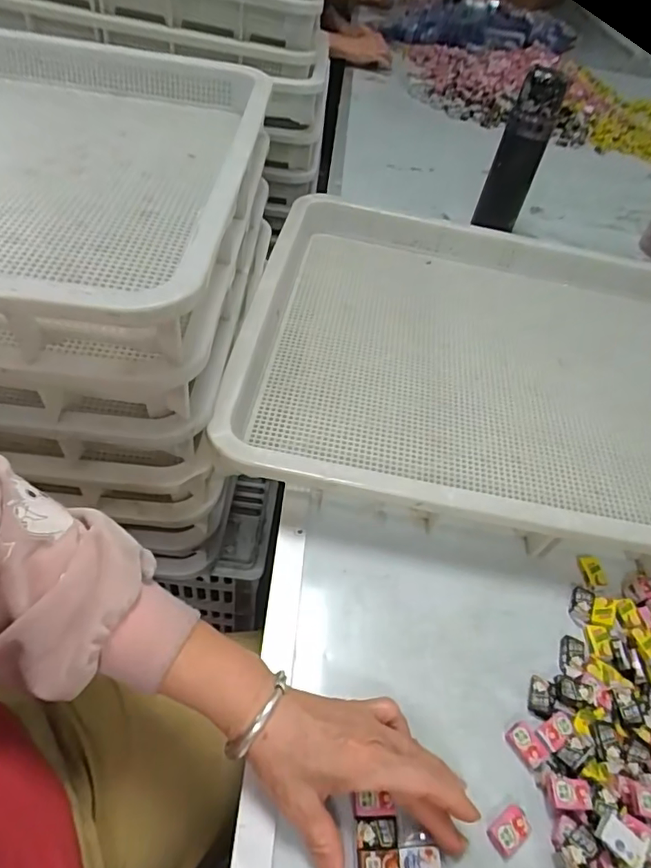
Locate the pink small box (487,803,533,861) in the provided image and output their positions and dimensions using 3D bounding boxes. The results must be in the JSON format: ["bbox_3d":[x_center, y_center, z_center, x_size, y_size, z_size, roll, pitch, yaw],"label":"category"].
[{"bbox_3d":[0.121,0.257,0.338,0.030,0.009,0.020,-25,58,-27],"label":"pink small box"}]

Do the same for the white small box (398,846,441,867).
[{"bbox_3d":[0.057,0.264,0.320,0.026,0.011,0.017,1,50,-9],"label":"white small box"}]

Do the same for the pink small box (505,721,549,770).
[{"bbox_3d":[0.144,0.220,0.370,0.020,0.006,0.026,-20,56,-24],"label":"pink small box"}]

